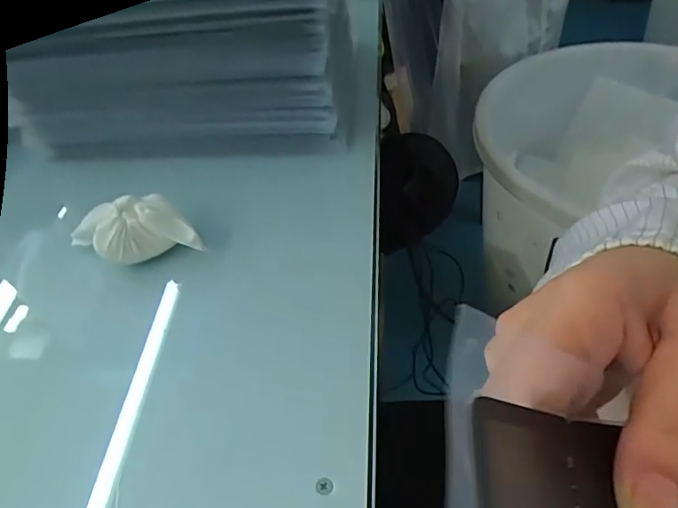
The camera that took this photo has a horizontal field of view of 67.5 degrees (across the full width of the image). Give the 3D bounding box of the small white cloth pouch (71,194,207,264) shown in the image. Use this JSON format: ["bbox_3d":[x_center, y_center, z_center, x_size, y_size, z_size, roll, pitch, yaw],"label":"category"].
[{"bbox_3d":[-0.146,-0.018,0.350,0.098,0.036,0.040,-11,47,-3],"label":"small white cloth pouch"}]

